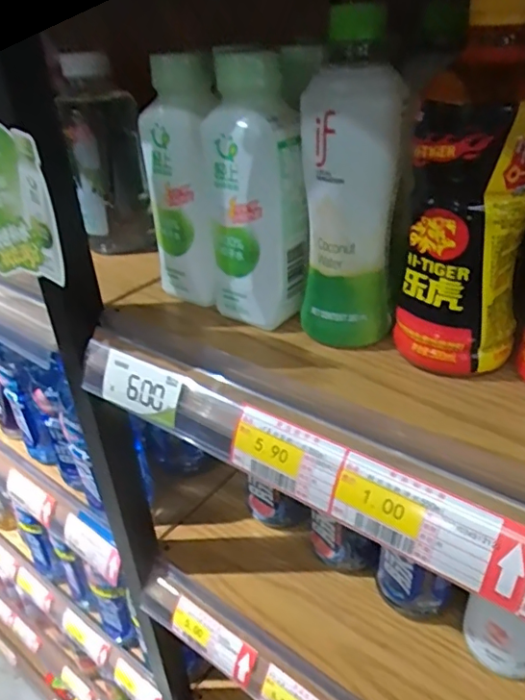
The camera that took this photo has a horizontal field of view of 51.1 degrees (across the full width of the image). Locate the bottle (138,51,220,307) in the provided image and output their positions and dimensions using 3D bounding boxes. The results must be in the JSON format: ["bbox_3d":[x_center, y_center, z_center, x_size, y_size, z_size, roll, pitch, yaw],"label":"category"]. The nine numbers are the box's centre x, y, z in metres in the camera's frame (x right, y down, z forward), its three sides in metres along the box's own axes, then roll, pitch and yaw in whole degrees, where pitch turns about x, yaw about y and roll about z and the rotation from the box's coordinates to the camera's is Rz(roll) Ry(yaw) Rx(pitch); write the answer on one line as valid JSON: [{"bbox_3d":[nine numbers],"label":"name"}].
[{"bbox_3d":[-0.053,-0.109,0.374,0.049,0.160,0.056,-11,34,-10],"label":"bottle"}]

